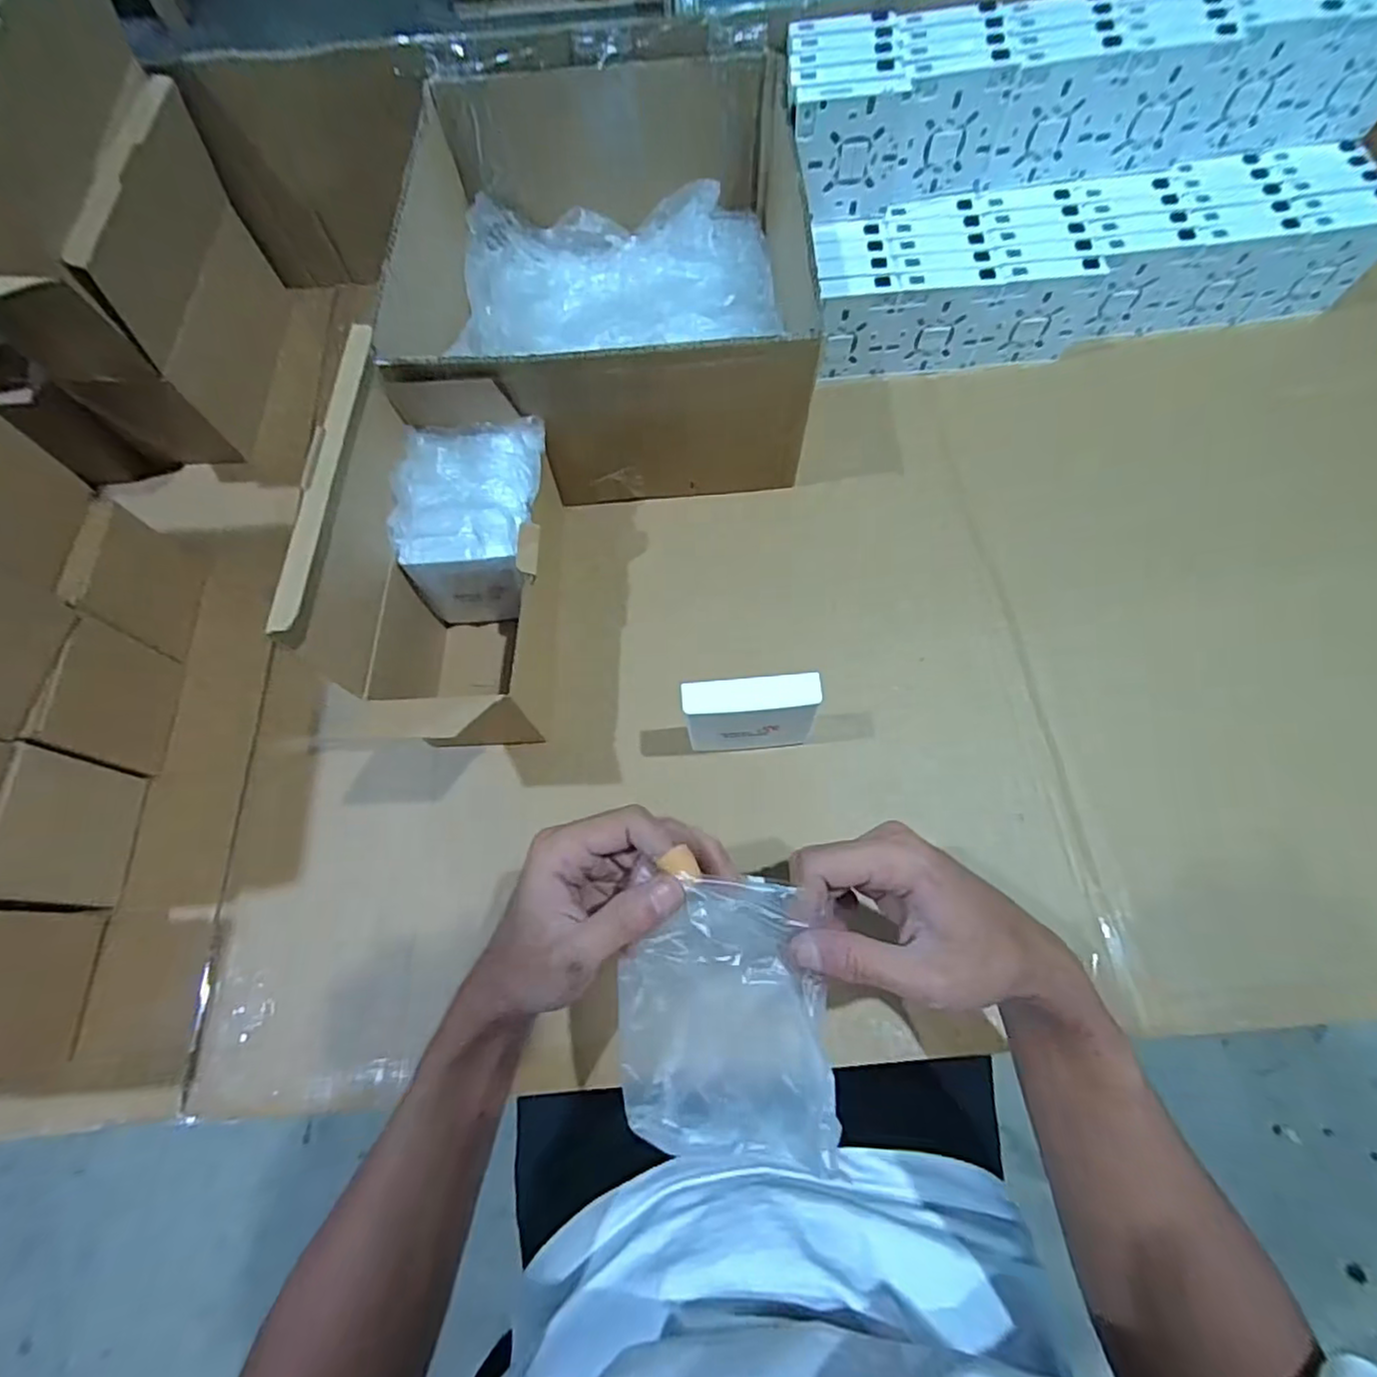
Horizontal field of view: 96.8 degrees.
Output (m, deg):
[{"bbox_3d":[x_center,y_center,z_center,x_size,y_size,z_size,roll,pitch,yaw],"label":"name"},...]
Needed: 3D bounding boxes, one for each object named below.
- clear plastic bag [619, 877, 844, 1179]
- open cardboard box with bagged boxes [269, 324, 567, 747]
[{"bbox_3d":[0.015,0.150,0.277,0.094,0.045,0.116,-1,70,2],"label":"clear plastic bag"},{"bbox_3d":[-0.154,-0.098,0.416,0.095,0.186,0.207,0,70,2],"label":"open cardboard box with bagged boxes"}]

